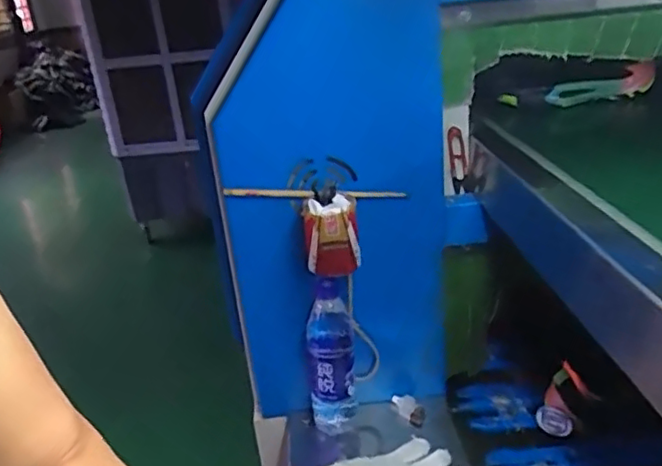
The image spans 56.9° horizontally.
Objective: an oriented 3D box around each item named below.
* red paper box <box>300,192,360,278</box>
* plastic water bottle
[{"bbox_3d":[0.000,0.004,0.757,0.065,0.089,0.061,-7,22,-3],"label":"red paper box"},{"bbox_3d":[-0.001,0.172,0.839,0.065,0.221,0.057,-5,22,0],"label":"plastic water bottle"}]

